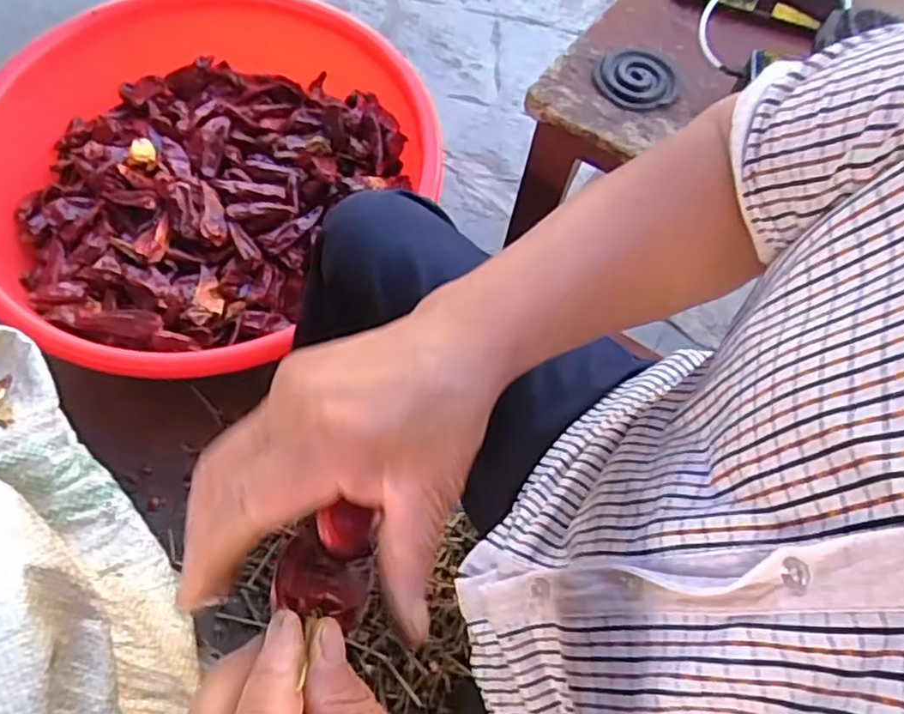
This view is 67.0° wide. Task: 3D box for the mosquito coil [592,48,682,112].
[{"bbox_3d":[0.149,-0.228,0.553,0.067,0.013,0.060,6,67,0],"label":"mosquito coil"}]

